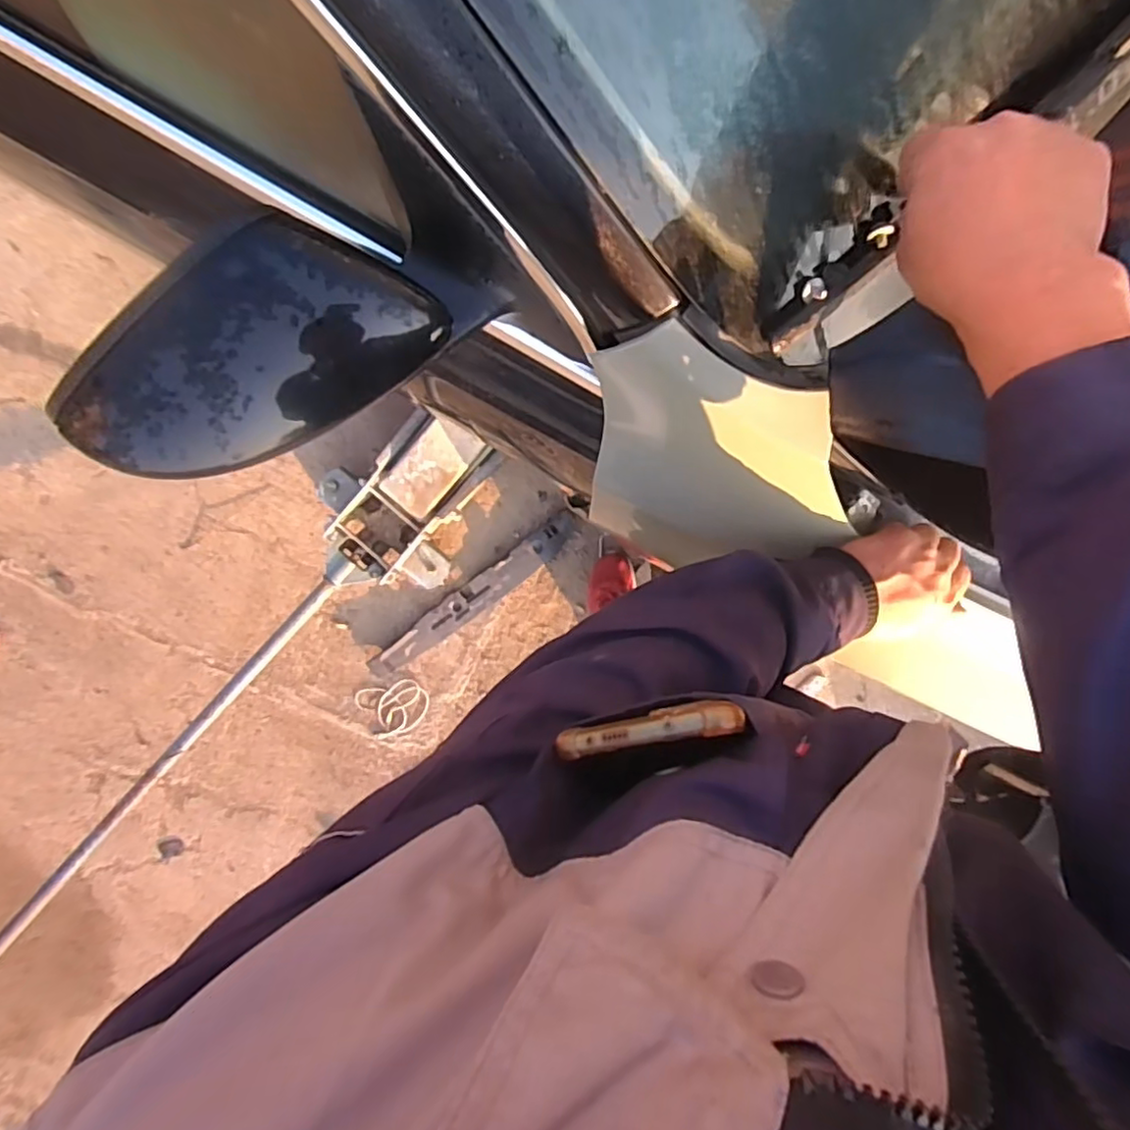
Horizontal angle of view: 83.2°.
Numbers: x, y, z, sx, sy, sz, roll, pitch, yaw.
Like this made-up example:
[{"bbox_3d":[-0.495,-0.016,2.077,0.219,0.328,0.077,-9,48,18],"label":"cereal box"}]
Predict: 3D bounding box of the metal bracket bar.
[{"bbox_3d":[-0.218,0.079,1.492,0.583,0.023,0.074,-35,97,6],"label":"metal bracket bar"}]

